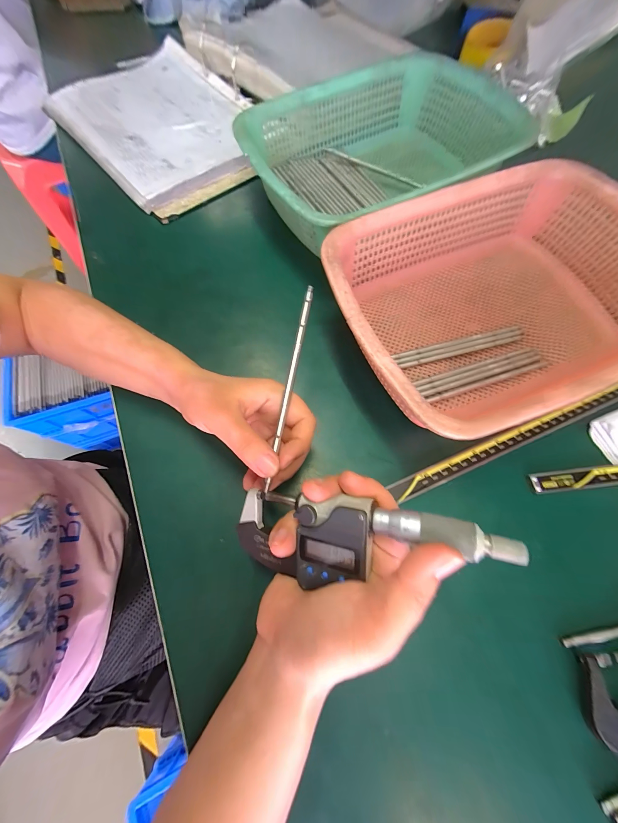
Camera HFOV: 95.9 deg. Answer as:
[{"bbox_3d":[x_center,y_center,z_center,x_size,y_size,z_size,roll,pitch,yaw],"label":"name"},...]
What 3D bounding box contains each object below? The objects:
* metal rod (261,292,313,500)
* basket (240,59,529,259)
[{"bbox_3d":[-0.015,-0.021,0.209,0.005,0.008,0.166,10,76,5],"label":"metal rod"},{"bbox_3d":[0.078,-0.303,0.342,0.292,0.083,0.220,-23,72,-9],"label":"basket"}]

